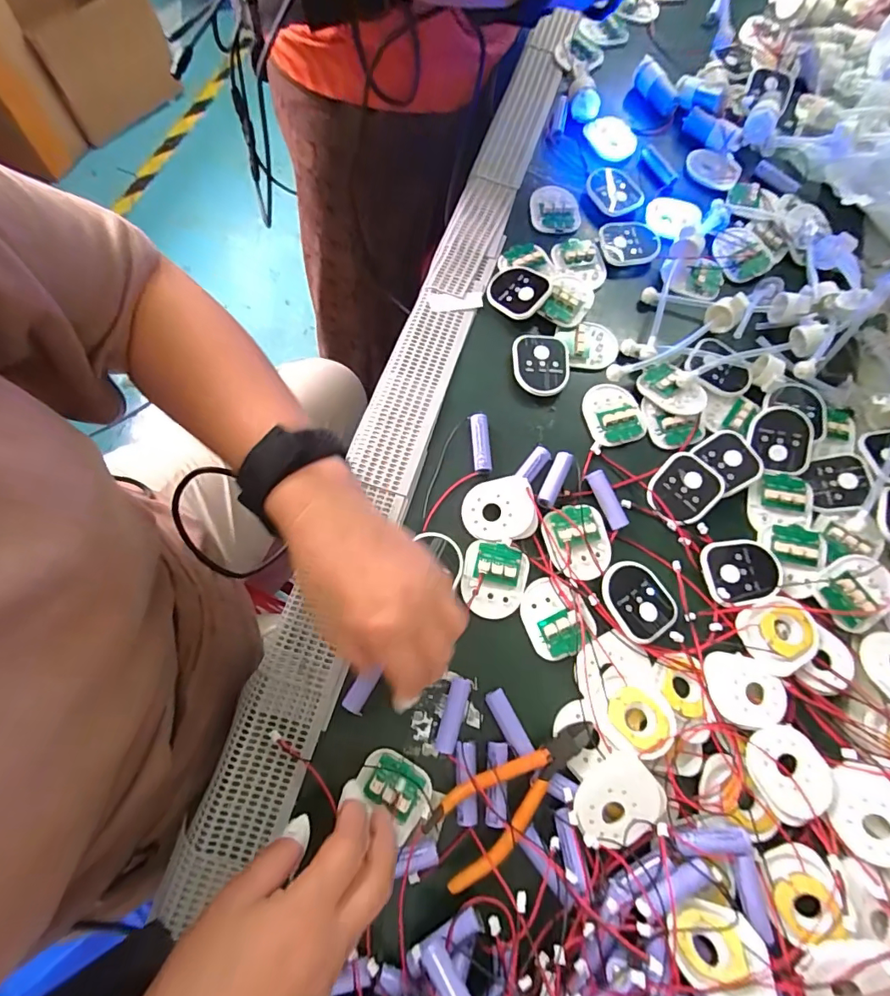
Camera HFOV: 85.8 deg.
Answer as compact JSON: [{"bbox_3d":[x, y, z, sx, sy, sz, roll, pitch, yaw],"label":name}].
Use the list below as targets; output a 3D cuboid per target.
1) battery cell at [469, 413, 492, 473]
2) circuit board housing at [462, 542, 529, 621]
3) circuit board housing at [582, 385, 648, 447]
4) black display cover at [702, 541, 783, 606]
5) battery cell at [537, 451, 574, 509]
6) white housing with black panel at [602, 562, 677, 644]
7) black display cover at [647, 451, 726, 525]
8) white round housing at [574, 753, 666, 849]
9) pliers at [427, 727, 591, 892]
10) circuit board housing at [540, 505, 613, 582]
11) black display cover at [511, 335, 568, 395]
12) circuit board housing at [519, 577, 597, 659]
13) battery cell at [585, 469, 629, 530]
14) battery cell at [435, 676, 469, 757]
[{"bbox_3d":[0.030,-0.045,0.400,0.015,0.011,0.052,-4,73,-7],"label":"battery cell"},{"bbox_3d":[0.038,0.063,0.370,0.049,0.009,0.056,13,71,-2],"label":"circuit board housing"},{"bbox_3d":[0.149,-0.076,0.419,0.049,0.008,0.056,-14,74,-10],"label":"circuit board housing"},{"bbox_3d":[0.234,0.057,0.371,0.058,0.010,0.049,-4,73,-7],"label":"black display cover"},{"bbox_3d":[0.090,-0.015,0.392,0.015,0.011,0.052,26,72,3],"label":"battery cell"},{"bbox_3d":[0.147,0.078,0.364,0.050,0.009,0.058,-32,78,-14],"label":"white housing with black panel"},{"bbox_3d":[0.198,-0.009,0.393,0.060,0.009,0.049,-42,75,-13],"label":"black display cover"},{"bbox_3d":[0.115,0.201,0.311,0.054,0.017,0.047,-36,79,-15],"label":"white round housing"},{"bbox_3d":[0.044,0.192,0.317,0.129,0.016,0.047,-38,79,-15],"label":"pliers"},{"bbox_3d":[0.106,0.034,0.378,0.047,0.009,0.058,-19,75,-11],"label":"circuit board housing"},{"bbox_3d":[0.086,-0.118,0.425,0.048,0.012,0.056,-3,73,-7],"label":"black display cover"},{"bbox_3d":[0.085,0.089,0.364,0.049,0.009,0.058,-22,76,-12],"label":"circuit board housing"},{"bbox_3d":[0.133,0.001,0.390,0.016,0.012,0.049,-20,75,-12],"label":"battery cell"},{"bbox_3d":[0.006,0.155,0.341,0.014,0.011,0.050,18,71,0],"label":"battery cell"}]

